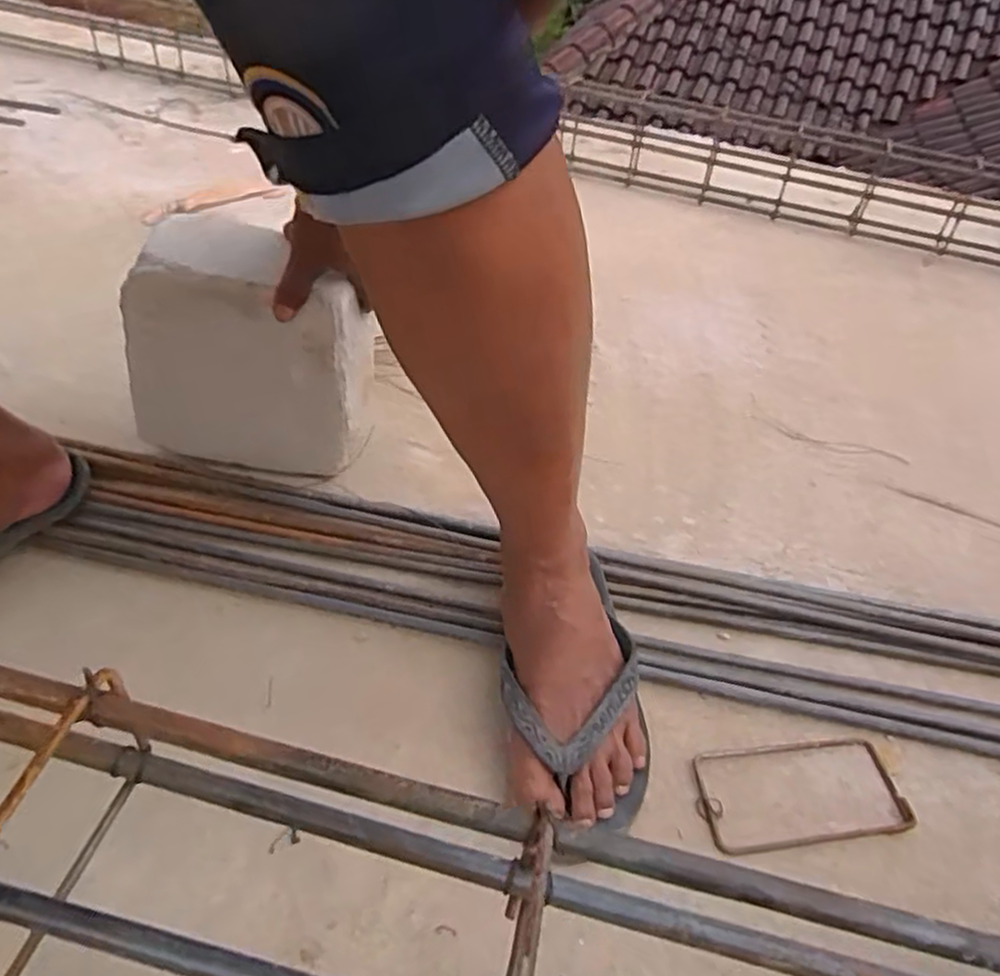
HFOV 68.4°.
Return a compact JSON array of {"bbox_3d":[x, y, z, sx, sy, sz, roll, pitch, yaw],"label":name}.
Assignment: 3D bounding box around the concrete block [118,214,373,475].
[{"bbox_3d":[-0.229,-0.128,0.688,0.206,0.212,0.104,4,43,-4],"label":"concrete block"}]

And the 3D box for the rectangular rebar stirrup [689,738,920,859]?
[{"bbox_3d":[0.217,0.221,0.537,0.158,0.004,0.074,-2,44,-10],"label":"rectangular rebar stirrup"}]

